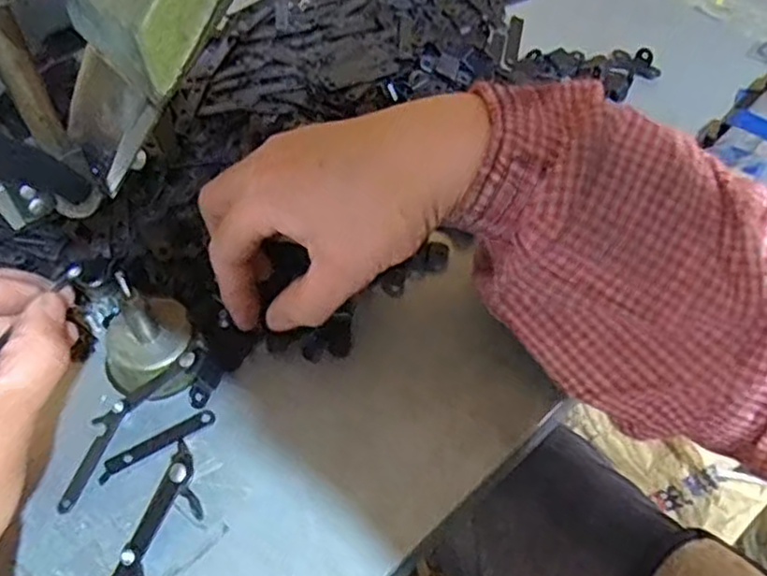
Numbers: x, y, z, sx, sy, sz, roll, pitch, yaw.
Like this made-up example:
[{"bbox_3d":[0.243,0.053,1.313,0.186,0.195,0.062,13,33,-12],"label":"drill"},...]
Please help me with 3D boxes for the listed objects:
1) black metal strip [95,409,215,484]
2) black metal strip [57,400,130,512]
[{"bbox_3d":[-0.100,0.068,0.312,0.053,0.004,0.008,-25,59,-18],"label":"black metal strip"},{"bbox_3d":[-0.129,0.072,0.310,0.013,0.004,0.051,15,59,15],"label":"black metal strip"}]

